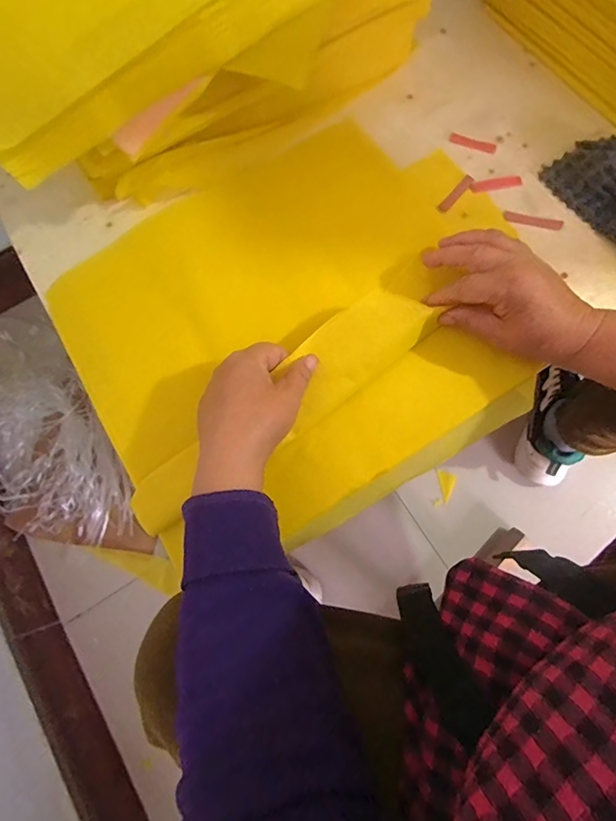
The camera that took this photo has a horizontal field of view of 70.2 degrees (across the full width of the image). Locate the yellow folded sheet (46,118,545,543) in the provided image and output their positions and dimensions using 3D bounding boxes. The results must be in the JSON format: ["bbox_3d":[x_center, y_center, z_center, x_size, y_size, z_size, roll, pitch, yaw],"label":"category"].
[{"bbox_3d":[-0.001,-0.096,0.395,0.403,0.043,0.333,-32,76,-7],"label":"yellow folded sheet"}]

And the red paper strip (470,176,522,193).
[{"bbox_3d":[0.186,-0.224,0.432,0.051,0.004,0.012,-12,75,-2],"label":"red paper strip"}]

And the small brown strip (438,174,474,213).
[{"bbox_3d":[0.146,-0.213,0.431,0.010,0.005,0.055,39,80,11],"label":"small brown strip"}]

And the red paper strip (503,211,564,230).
[{"bbox_3d":[0.218,-0.185,0.423,0.054,0.004,0.011,17,76,6],"label":"red paper strip"}]

